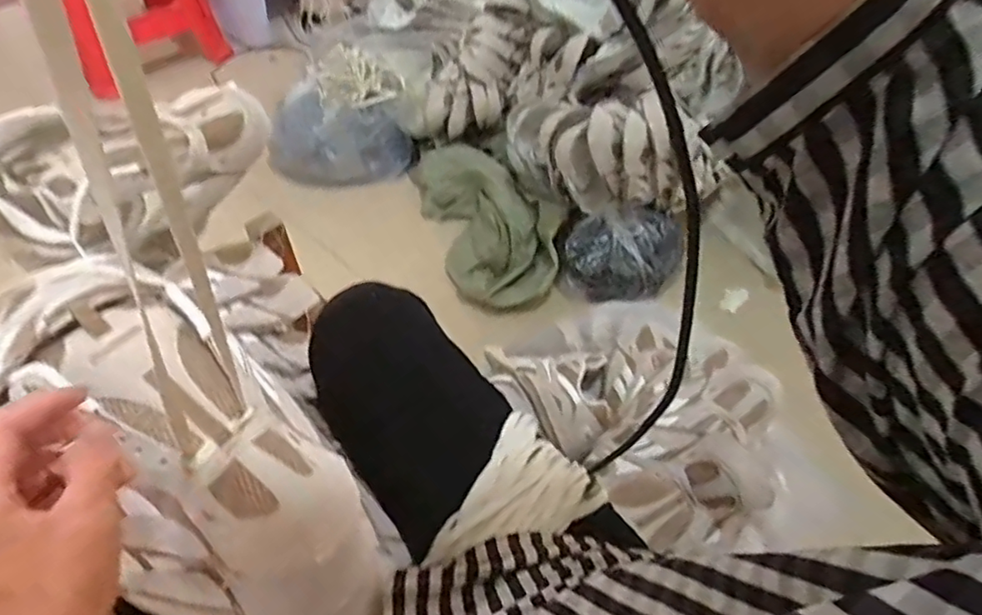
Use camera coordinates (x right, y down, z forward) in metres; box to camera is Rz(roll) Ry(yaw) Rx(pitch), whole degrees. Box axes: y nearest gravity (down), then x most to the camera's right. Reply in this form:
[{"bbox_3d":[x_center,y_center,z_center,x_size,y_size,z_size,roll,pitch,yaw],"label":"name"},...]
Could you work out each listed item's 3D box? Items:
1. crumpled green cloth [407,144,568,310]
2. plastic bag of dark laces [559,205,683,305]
[{"bbox_3d":[-0.048,-0.200,1.274,0.222,0.135,0.483,-30,57,-24],"label":"crumpled green cloth"},{"bbox_3d":[0.259,-0.106,1.180,0.225,0.151,0.137,15,52,11],"label":"plastic bag of dark laces"}]

